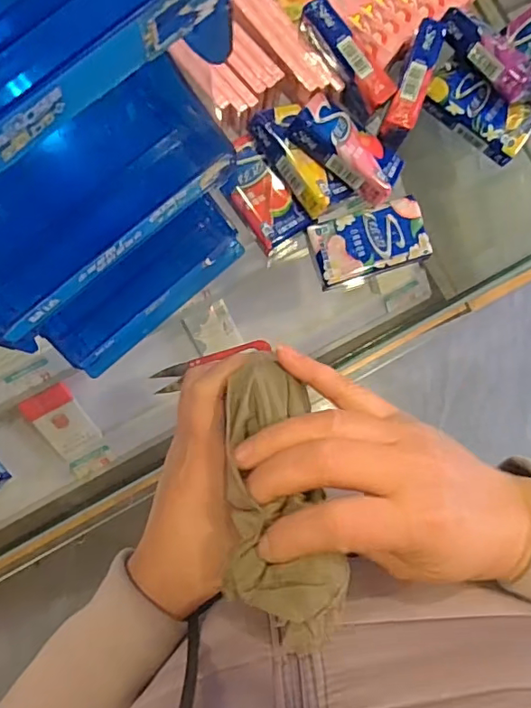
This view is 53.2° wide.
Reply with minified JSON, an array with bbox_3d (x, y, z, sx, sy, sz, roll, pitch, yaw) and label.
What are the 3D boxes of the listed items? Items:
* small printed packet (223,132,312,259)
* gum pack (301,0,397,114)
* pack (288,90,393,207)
[{"bbox_3d":[-0.007,-0.129,0.428,0.044,0.010,0.089,-36,86,-6],"label":"small printed packet"},{"bbox_3d":[0.064,-0.233,0.418,0.021,0.034,0.093,-37,86,-6],"label":"gum pack"},{"bbox_3d":[0.066,-0.163,0.422,0.092,0.021,0.047,39,51,-6],"label":"pack"}]

